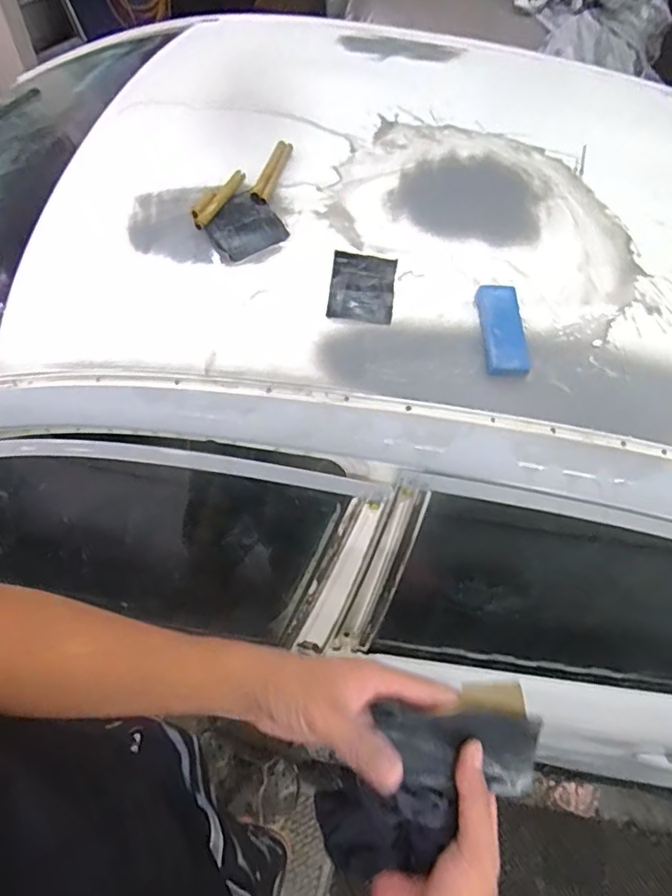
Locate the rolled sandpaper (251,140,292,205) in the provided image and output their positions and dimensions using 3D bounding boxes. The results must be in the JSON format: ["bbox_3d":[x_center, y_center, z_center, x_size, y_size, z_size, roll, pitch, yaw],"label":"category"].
[{"bbox_3d":[-0.106,-0.456,0.902,0.031,0.020,0.137,17,66,4],"label":"rolled sandpaper"}]

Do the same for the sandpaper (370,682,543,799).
[{"bbox_3d":[0.085,0.197,0.376,0.105,0.020,0.077,1,84,10],"label":"sandpaper"}]

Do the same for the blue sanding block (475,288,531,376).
[{"bbox_3d":[0.236,-0.168,0.773,0.060,0.021,0.138,-2,66,-4],"label":"blue sanding block"}]

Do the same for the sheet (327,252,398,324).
[{"bbox_3d":[0.038,-0.233,0.795,0.092,0.025,0.103,7,66,0],"label":"sheet"}]

